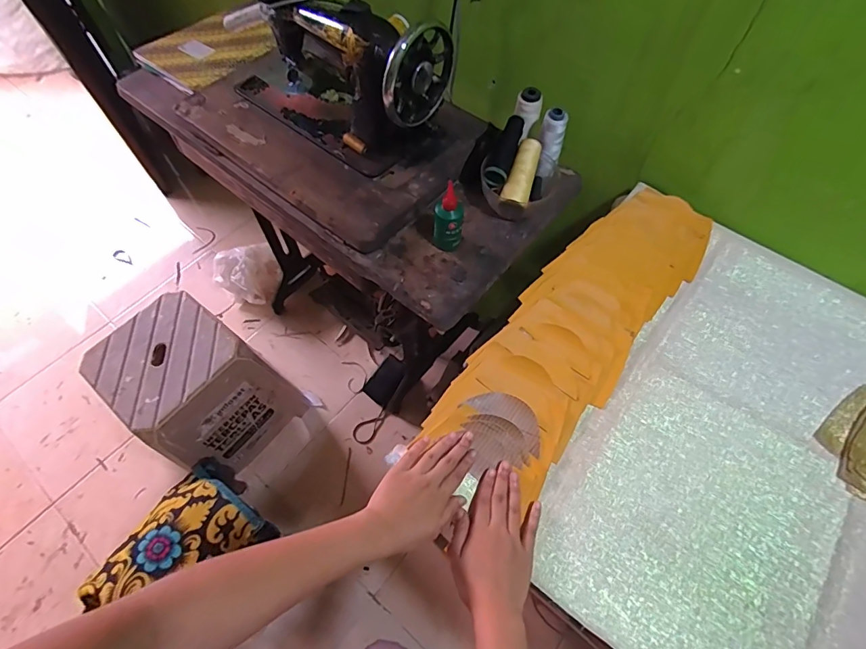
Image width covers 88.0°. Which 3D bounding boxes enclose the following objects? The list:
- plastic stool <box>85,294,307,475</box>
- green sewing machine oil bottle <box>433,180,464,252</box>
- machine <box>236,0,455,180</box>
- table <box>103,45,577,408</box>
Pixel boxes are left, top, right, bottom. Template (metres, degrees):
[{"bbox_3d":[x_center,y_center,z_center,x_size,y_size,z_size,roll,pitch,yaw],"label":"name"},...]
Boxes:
[{"bbox_3d":[-0.576,0.163,1.136,0.331,0.364,0.301,33,65,16],"label":"plastic stool"},{"bbox_3d":[0.022,-0.151,0.655,0.035,0.107,0.035,-30,66,-16],"label":"green sewing machine oil bottle"},{"bbox_3d":[-0.182,-0.426,0.725,0.419,0.206,0.153,30,65,15],"label":"machine"},{"bbox_3d":[-0.208,-0.142,1.117,0.872,0.786,0.462,37,67,18],"label":"table"}]

